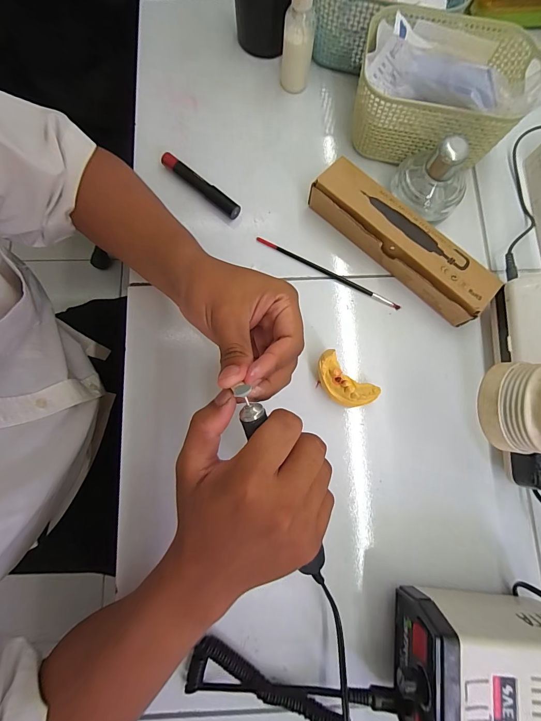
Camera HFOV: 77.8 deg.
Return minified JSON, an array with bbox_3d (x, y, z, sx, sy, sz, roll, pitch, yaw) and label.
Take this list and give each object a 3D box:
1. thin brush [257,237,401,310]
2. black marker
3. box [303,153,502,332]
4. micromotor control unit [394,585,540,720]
[{"bbox_3d":[0.063,-0.098,0.371,0.172,0.004,0.007,27,81,6],"label":"thin brush"},{"bbox_3d":[-0.079,-0.199,0.383,0.111,0.015,0.015,40,83,7],"label":"black marker"},{"bbox_3d":[0.137,-0.126,0.356,0.208,0.038,0.051,43,83,8],"label":"box"},{"bbox_3d":[0.167,0.239,0.262,0.133,0.086,0.108,5,80,0],"label":"micromotor control unit"}]

